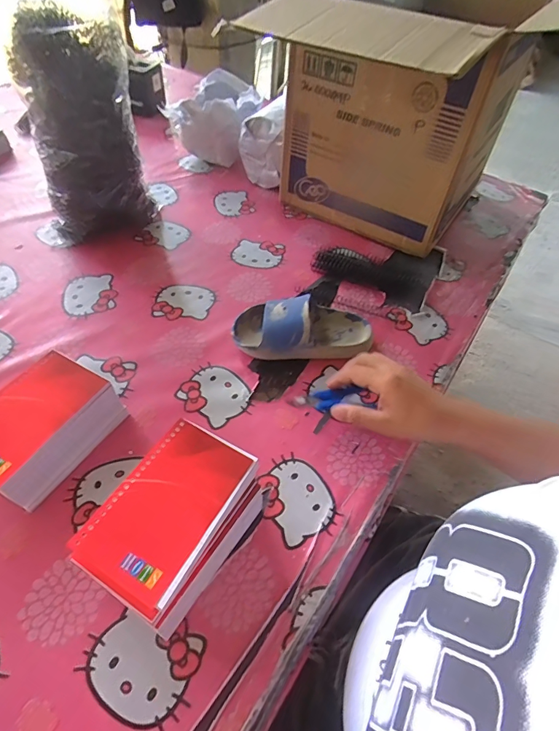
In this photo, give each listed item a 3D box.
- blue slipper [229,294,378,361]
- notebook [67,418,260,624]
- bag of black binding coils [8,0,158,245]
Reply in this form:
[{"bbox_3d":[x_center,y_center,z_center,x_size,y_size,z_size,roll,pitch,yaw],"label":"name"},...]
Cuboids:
[{"bbox_3d":[0.031,-0.051,0.528,0.178,0.056,0.088,0,51,-5],"label":"blue slipper"},{"bbox_3d":[-0.087,0.111,0.331,0.086,0.007,0.138,27,54,16],"label":"notebook"},{"bbox_3d":[-0.270,-0.320,0.587,0.137,0.261,0.111,-13,53,-15],"label":"bag of black binding coils"}]

